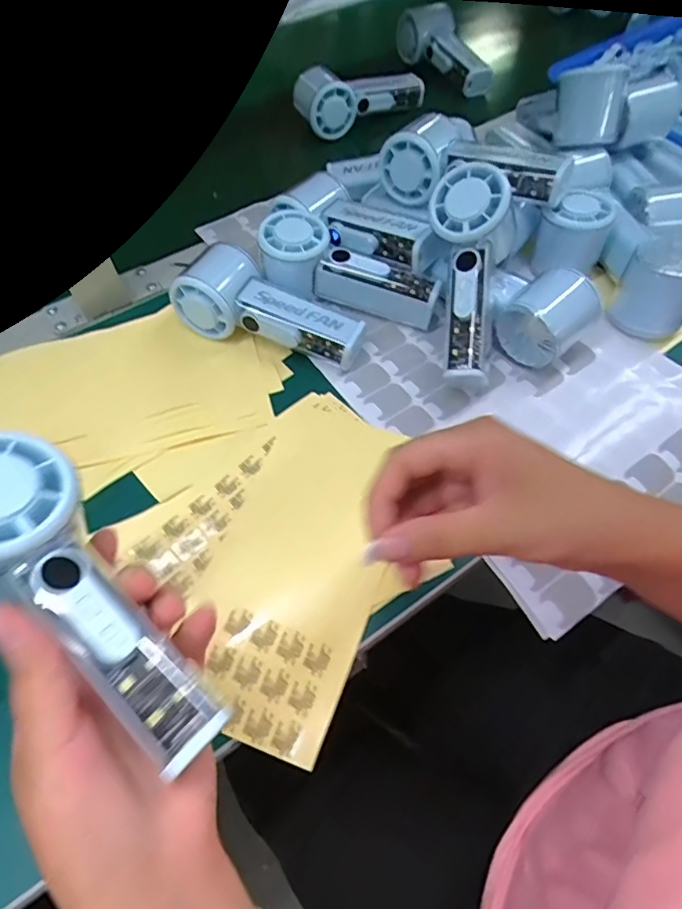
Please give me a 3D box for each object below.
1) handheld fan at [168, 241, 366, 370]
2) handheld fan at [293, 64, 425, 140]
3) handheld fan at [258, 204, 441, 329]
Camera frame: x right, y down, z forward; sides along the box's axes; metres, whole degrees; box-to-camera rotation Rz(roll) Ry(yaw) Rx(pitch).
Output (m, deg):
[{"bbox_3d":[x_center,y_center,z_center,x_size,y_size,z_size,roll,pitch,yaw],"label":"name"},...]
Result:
[{"bbox_3d":[-0.055,-0.122,0.417,0.150,0.060,0.060,14,58,12],"label":"handheld fan"},{"bbox_3d":[0.020,-0.432,0.617,0.150,0.052,0.064,-28,62,-15],"label":"handheld fan"},{"bbox_3d":[0.006,-0.154,0.431,0.151,0.043,0.059,25,62,1],"label":"handheld fan"}]

